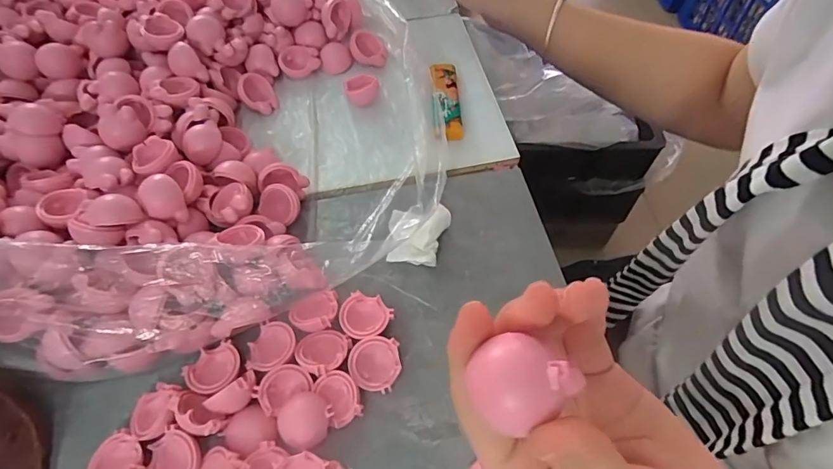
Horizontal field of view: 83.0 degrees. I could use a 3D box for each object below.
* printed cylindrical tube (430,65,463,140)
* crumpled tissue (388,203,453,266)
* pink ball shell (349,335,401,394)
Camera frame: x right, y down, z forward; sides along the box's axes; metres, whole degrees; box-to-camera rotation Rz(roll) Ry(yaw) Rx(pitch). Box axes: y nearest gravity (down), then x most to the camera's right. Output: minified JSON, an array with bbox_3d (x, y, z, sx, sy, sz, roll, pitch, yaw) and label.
[{"bbox_3d":[0.026,-0.108,0.389,0.021,0.016,0.081,-4,59,-2],"label":"printed cylindrical tube"},{"bbox_3d":[0.000,-0.001,0.321,0.040,0.018,0.045,9,59,6],"label":"crumpled tissue"},{"bbox_3d":[-0.024,0.077,0.274,0.028,0.015,0.030,0,58,0],"label":"pink ball shell"}]

